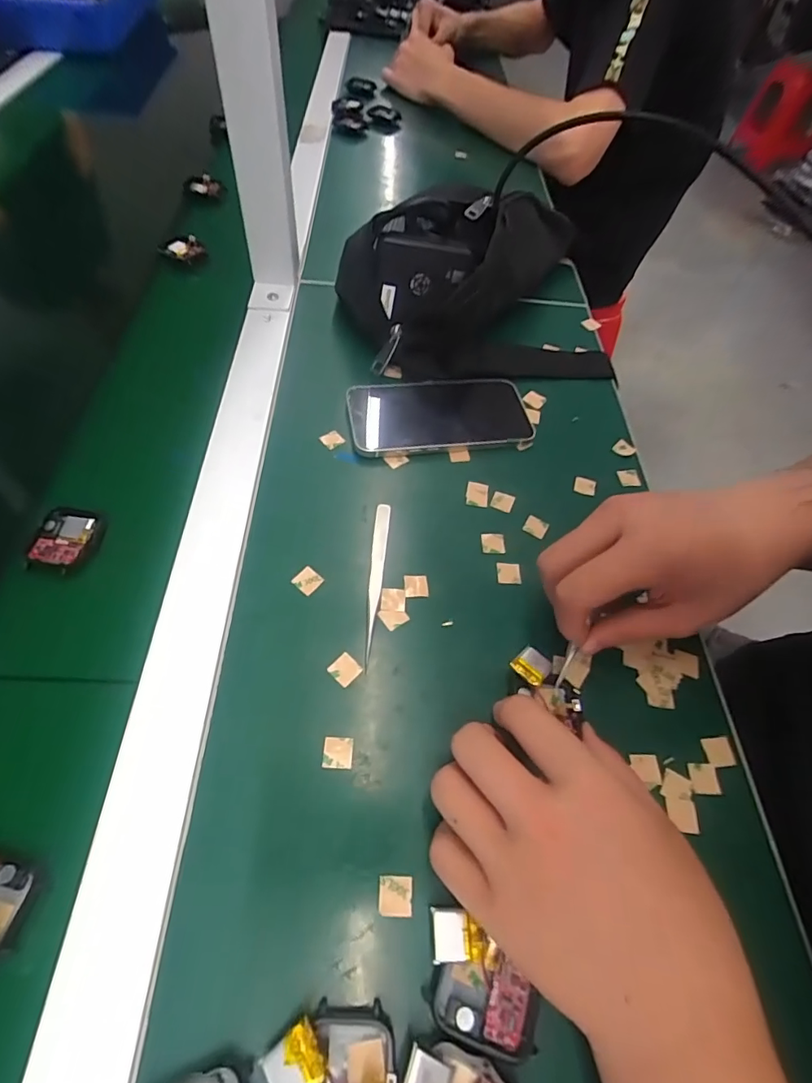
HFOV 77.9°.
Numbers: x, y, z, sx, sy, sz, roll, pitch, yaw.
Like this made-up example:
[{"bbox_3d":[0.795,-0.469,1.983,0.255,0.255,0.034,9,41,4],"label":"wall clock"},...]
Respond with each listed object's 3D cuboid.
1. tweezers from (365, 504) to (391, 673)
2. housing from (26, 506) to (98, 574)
[{"bbox_3d":[-0.020,0.022,0.325,0.010,0.006,0.116,6,58,-1],"label":"tweezers"},{"bbox_3d":[-0.216,-0.002,0.317,0.036,0.007,0.043,9,58,1],"label":"housing"}]

